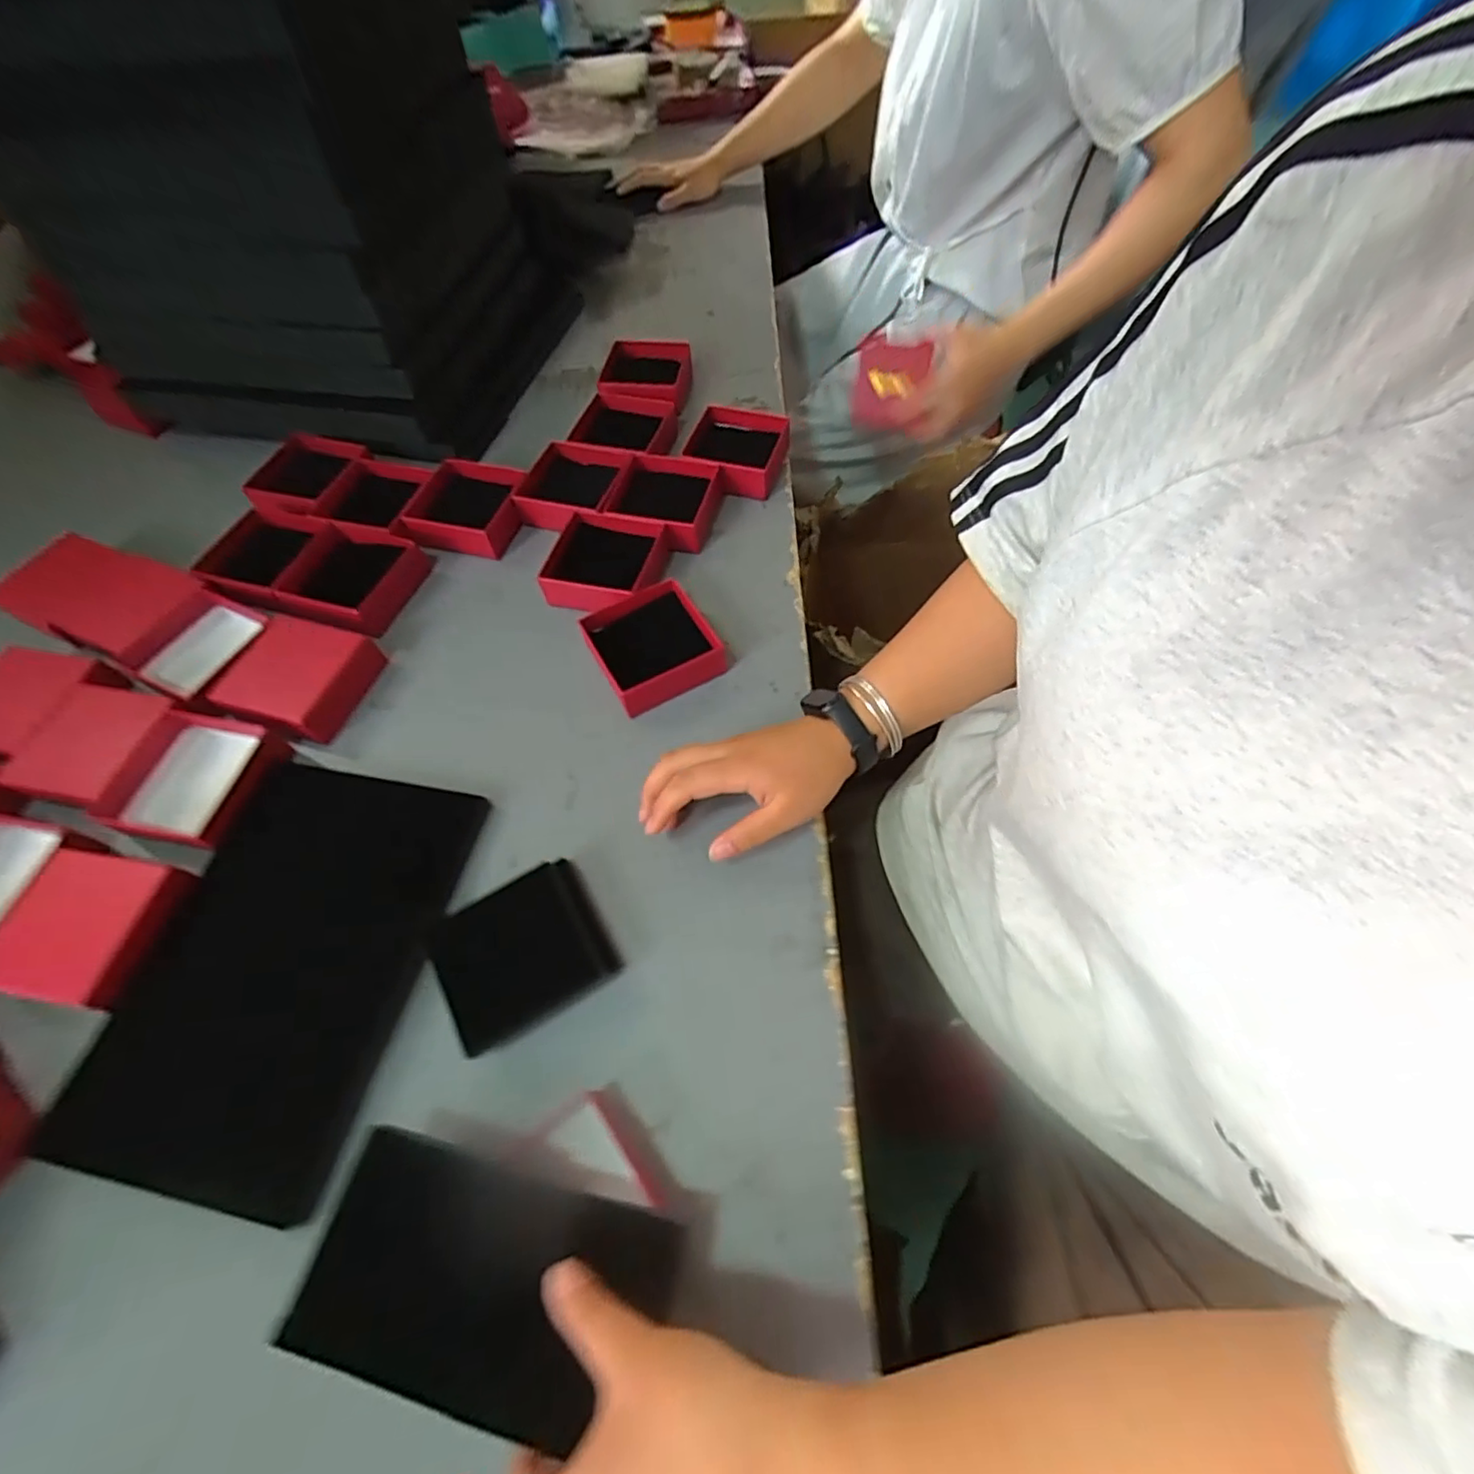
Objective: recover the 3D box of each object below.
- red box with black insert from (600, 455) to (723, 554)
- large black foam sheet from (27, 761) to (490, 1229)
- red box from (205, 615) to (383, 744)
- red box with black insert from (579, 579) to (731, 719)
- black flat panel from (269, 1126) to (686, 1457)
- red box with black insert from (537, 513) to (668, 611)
[{"bbox_3d":[-0.066,-0.215,0.581,0.101,0.031,0.095,11,61,9],"label":"red box with black insert"},{"bbox_3d":[-0.283,0.135,0.392,0.177,0.021,0.246,8,60,7],"label":"large black foam sheet"},{"bbox_3d":[-0.342,-0.046,0.487,0.087,0.043,0.083,8,60,8],"label":"red box"},{"bbox_3d":[-0.068,-0.072,0.498,0.087,0.039,0.091,-27,62,-13],"label":"red box with black insert"},{"bbox_3d":[-0.114,0.252,0.290,0.161,0.020,0.084,17,46,2],"label":"black flat panel"},{"bbox_3d":[-0.116,-0.152,0.548,0.090,0.034,0.088,11,61,9],"label":"red box with black insert"}]

